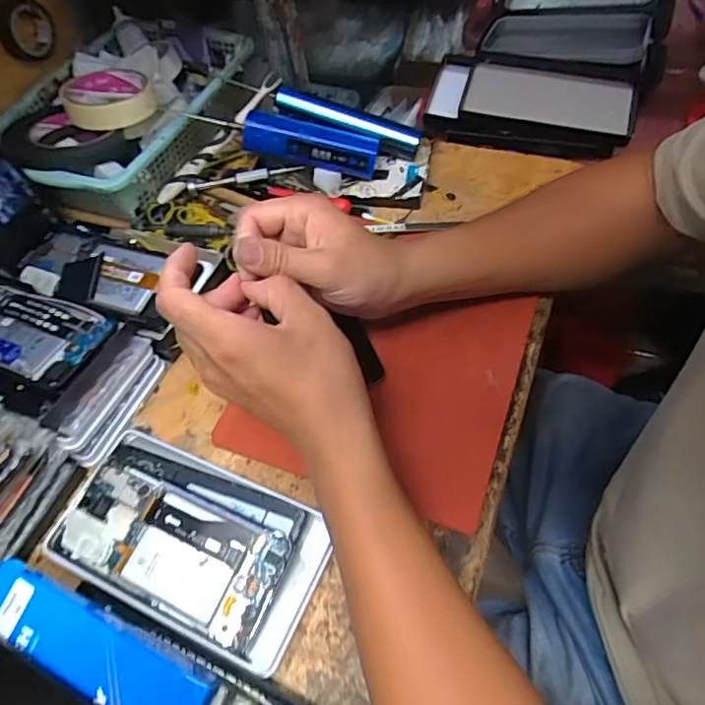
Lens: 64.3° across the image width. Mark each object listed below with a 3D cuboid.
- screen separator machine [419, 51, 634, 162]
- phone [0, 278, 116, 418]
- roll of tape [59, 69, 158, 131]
[{"bbox_3d":[0.181,-0.262,0.614,0.227,0.047,0.112,16,60,17],"label":"screen separator machine"},{"bbox_3d":[-0.279,-0.018,0.446,0.168,0.012,0.090,19,61,19],"label":"phone"},{"bbox_3d":[-0.250,-0.262,0.573,0.087,0.018,0.086,-30,58,-13],"label":"roll of tape"}]

